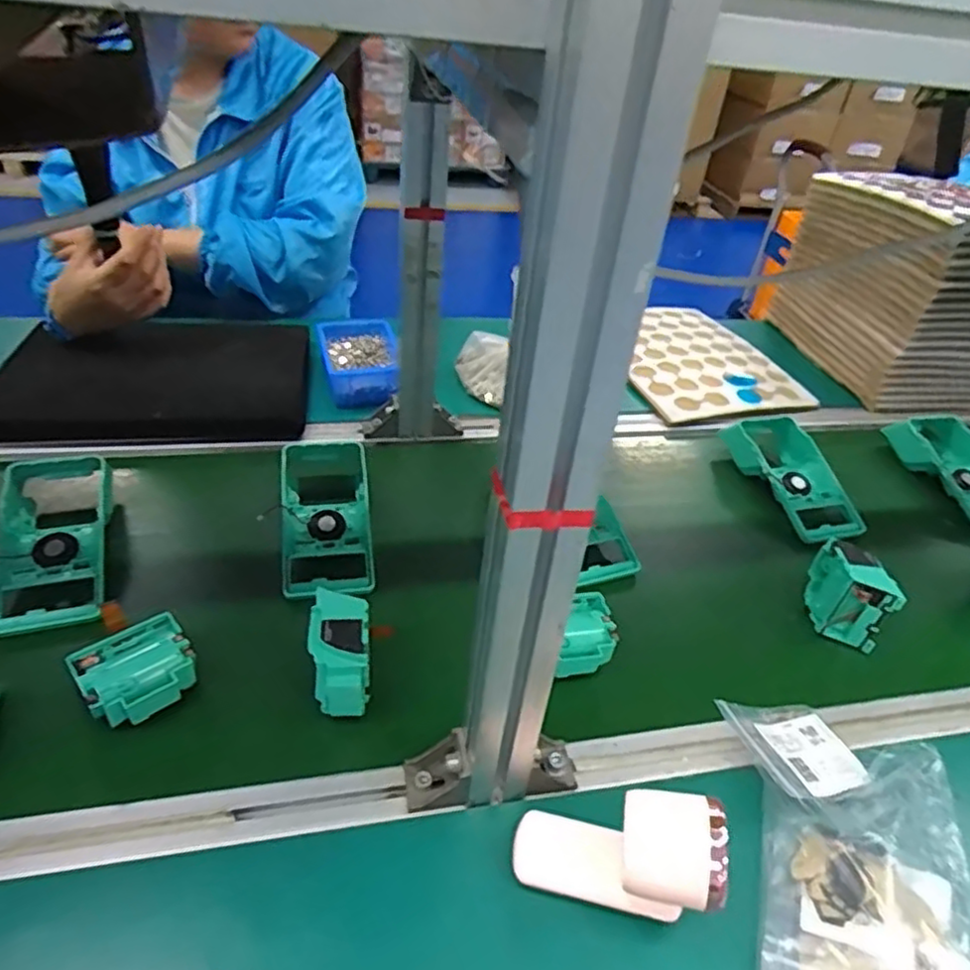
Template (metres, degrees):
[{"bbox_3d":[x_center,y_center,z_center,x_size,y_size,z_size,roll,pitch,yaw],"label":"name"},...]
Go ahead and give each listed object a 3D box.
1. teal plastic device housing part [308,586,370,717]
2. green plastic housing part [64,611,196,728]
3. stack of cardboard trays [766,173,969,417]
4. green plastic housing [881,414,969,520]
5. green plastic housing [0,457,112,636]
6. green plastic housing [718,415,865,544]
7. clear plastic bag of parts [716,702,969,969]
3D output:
[{"bbox_3d":[-0.109,0.129,0.520,0.042,0.068,0.076,1,40,-9],"label":"teal plastic device housing part"},{"bbox_3d":[-0.259,0.145,0.513,0.074,0.036,0.075,-23,48,-32],"label":"green plastic housing part"},{"bbox_3d":[0.632,-0.280,0.987,0.243,0.252,0.305,-5,41,-15],"label":"stack of cardboard trays"},{"bbox_3d":[0.570,-0.016,0.813,0.101,0.039,0.185,1,39,-8],"label":"green plastic housing"},{"bbox_3d":[-0.393,0.047,0.626,0.087,0.038,0.197,-9,42,-20],"label":"green plastic housing"},{"bbox_3d":[0.353,-0.011,0.783,0.096,0.039,0.180,-4,40,-14],"label":"green plastic housing"},{"bbox_3d":[0.240,0.248,0.434,0.143,0.032,0.222,13,39,7],"label":"clear plastic bag of parts"}]

